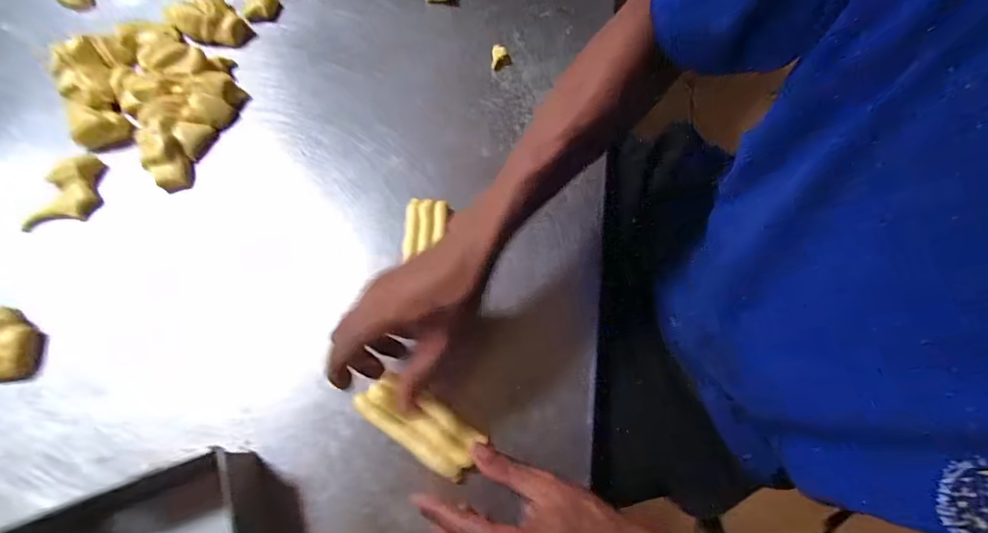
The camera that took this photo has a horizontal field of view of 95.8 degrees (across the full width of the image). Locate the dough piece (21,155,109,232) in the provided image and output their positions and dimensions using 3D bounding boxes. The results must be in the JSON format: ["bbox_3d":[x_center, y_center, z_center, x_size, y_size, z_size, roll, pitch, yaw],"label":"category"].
[{"bbox_3d":[-0.462,-0.084,0.477,0.074,0.019,0.076,-11,68,-4],"label":"dough piece"}]

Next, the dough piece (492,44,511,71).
[{"bbox_3d":[0.009,-0.257,0.551,0.023,0.011,0.034,1,68,1],"label":"dough piece"}]

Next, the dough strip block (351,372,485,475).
[{"bbox_3d":[-0.067,0.133,0.383,0.111,0.012,0.048,26,70,9],"label":"dough strip block"}]

